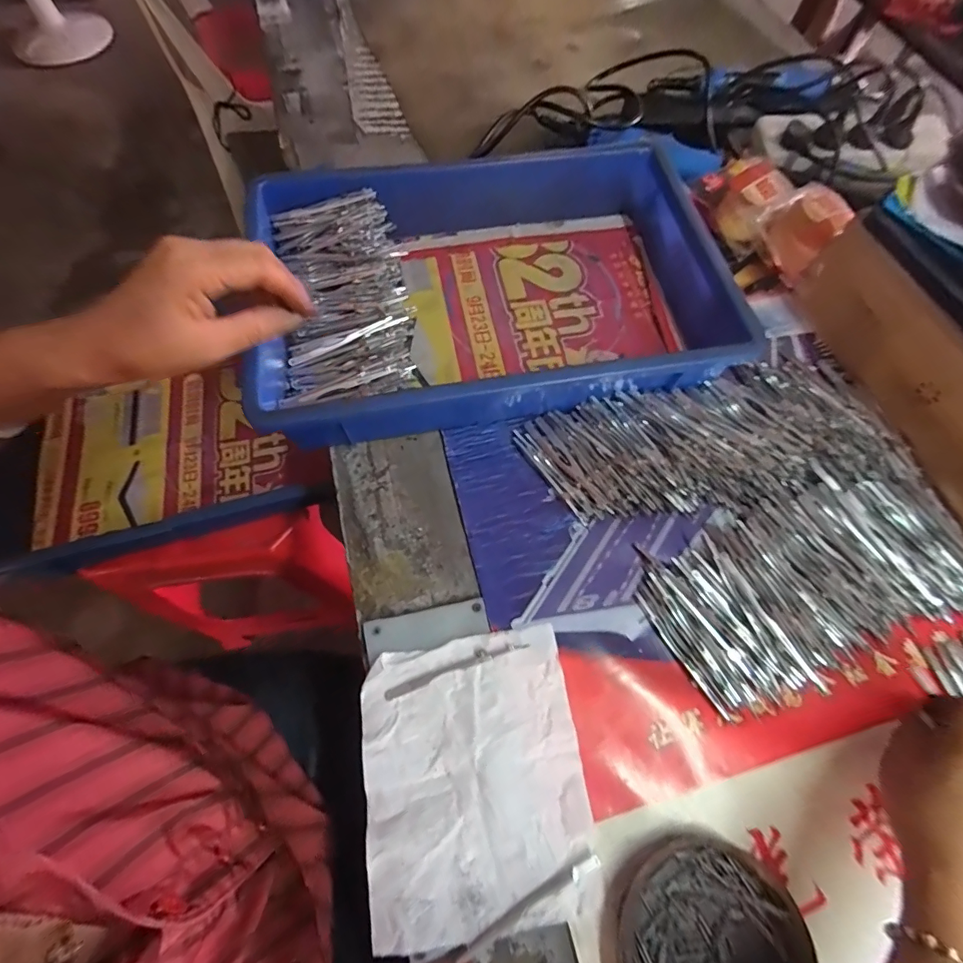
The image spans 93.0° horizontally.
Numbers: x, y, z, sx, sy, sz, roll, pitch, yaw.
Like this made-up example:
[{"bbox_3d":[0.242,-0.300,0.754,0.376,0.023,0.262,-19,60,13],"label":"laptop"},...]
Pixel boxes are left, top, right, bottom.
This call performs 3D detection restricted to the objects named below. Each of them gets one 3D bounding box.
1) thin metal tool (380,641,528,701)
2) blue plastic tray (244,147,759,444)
[{"bbox_3d":[-0.018,0.138,0.338,0.108,0.004,0.009,-18,67,-8],"label":"thin metal tool"},{"bbox_3d":[0.014,-0.190,0.448,0.449,0.077,0.288,-11,67,-5],"label":"blue plastic tray"}]

